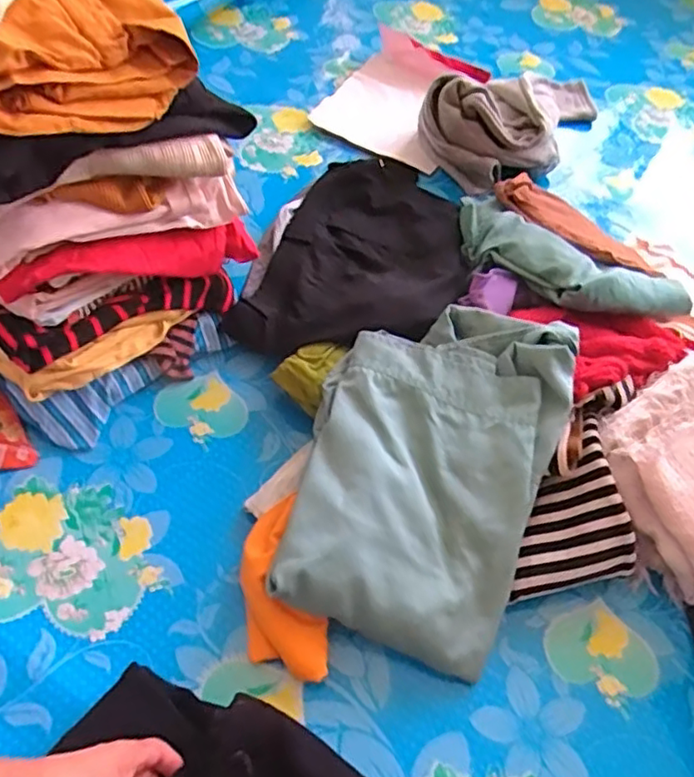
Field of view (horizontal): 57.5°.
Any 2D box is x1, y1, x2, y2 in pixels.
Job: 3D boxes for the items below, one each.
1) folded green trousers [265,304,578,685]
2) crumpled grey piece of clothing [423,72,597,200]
[{"bbox_3d":[0.082,0.077,0.669,0.250,0.118,0.365,18,58,7],"label":"folded green trousers"},{"bbox_3d":[0.315,-0.475,1.053,0.373,0.132,0.201,-33,65,-22],"label":"crumpled grey piece of clothing"}]

